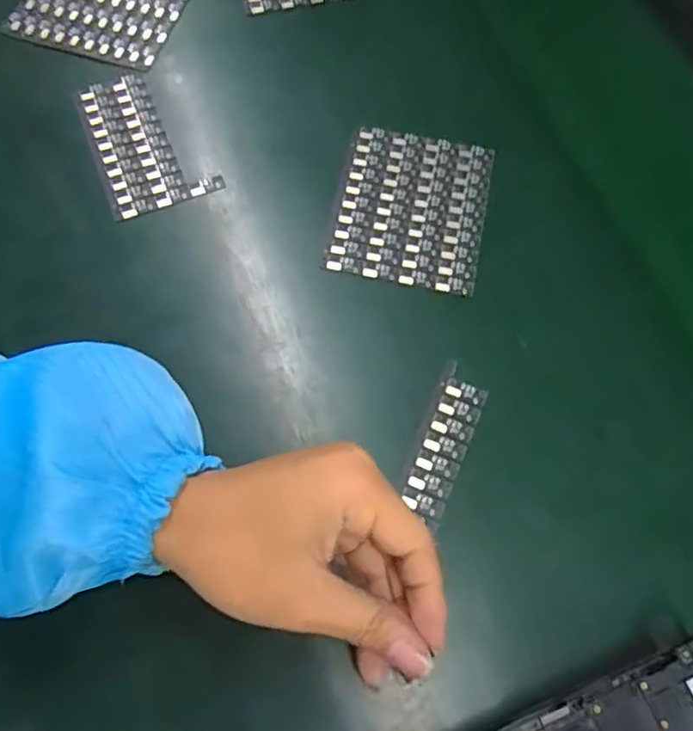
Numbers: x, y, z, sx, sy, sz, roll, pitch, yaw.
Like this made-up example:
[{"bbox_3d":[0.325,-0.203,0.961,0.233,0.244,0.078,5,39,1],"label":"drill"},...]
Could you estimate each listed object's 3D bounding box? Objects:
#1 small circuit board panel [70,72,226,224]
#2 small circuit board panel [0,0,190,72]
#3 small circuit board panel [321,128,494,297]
[{"bbox_3d":[-0.120,-0.134,0.380,0.060,0.004,0.098,-21,69,-11],"label":"small circuit board panel"},{"bbox_3d":[-0.161,-0.234,0.424,0.105,0.008,0.081,19,68,6],"label":"small circuit board panel"},{"bbox_3d":[0.037,-0.090,0.366,0.082,0.004,0.099,11,67,3],"label":"small circuit board panel"}]

